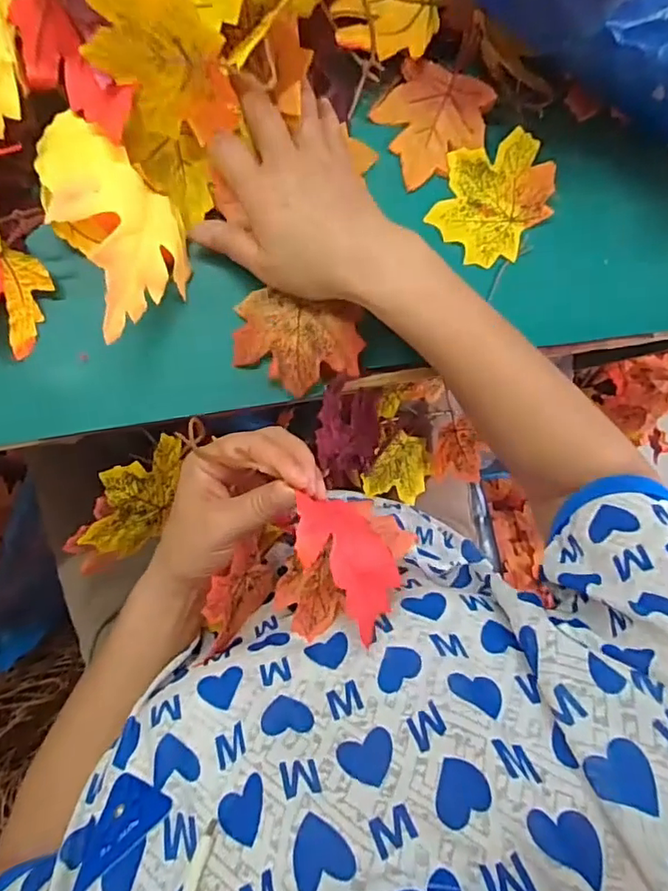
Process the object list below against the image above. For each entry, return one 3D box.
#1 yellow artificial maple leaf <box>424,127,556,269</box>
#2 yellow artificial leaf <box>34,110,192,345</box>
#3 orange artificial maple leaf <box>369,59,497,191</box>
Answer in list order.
[{"bbox_3d":[0.117,-0.181,0.415,0.079,0.021,0.086,0,89,-10],"label":"yellow artificial maple leaf"},{"bbox_3d":[-0.142,-0.138,0.353,0.088,0.046,0.120,-47,126,-41],"label":"yellow artificial leaf"},{"bbox_3d":[0.072,-0.237,0.409,0.078,0.007,0.074,-29,100,5],"label":"orange artificial maple leaf"}]

